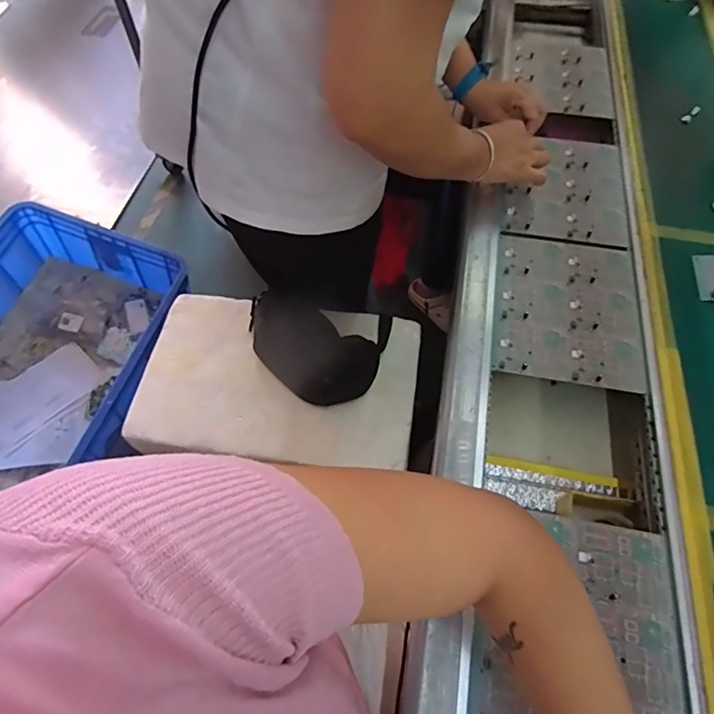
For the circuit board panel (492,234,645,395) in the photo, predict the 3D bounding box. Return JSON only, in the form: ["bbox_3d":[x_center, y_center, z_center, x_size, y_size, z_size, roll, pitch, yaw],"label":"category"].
[{"bbox_3d":[0.266,-0.066,0.609,0.172,0.008,0.217,9,61,6],"label":"circuit board panel"}]

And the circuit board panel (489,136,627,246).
[{"bbox_3d":[0.306,-0.258,0.716,0.179,0.009,0.219,10,61,7],"label":"circuit board panel"}]

